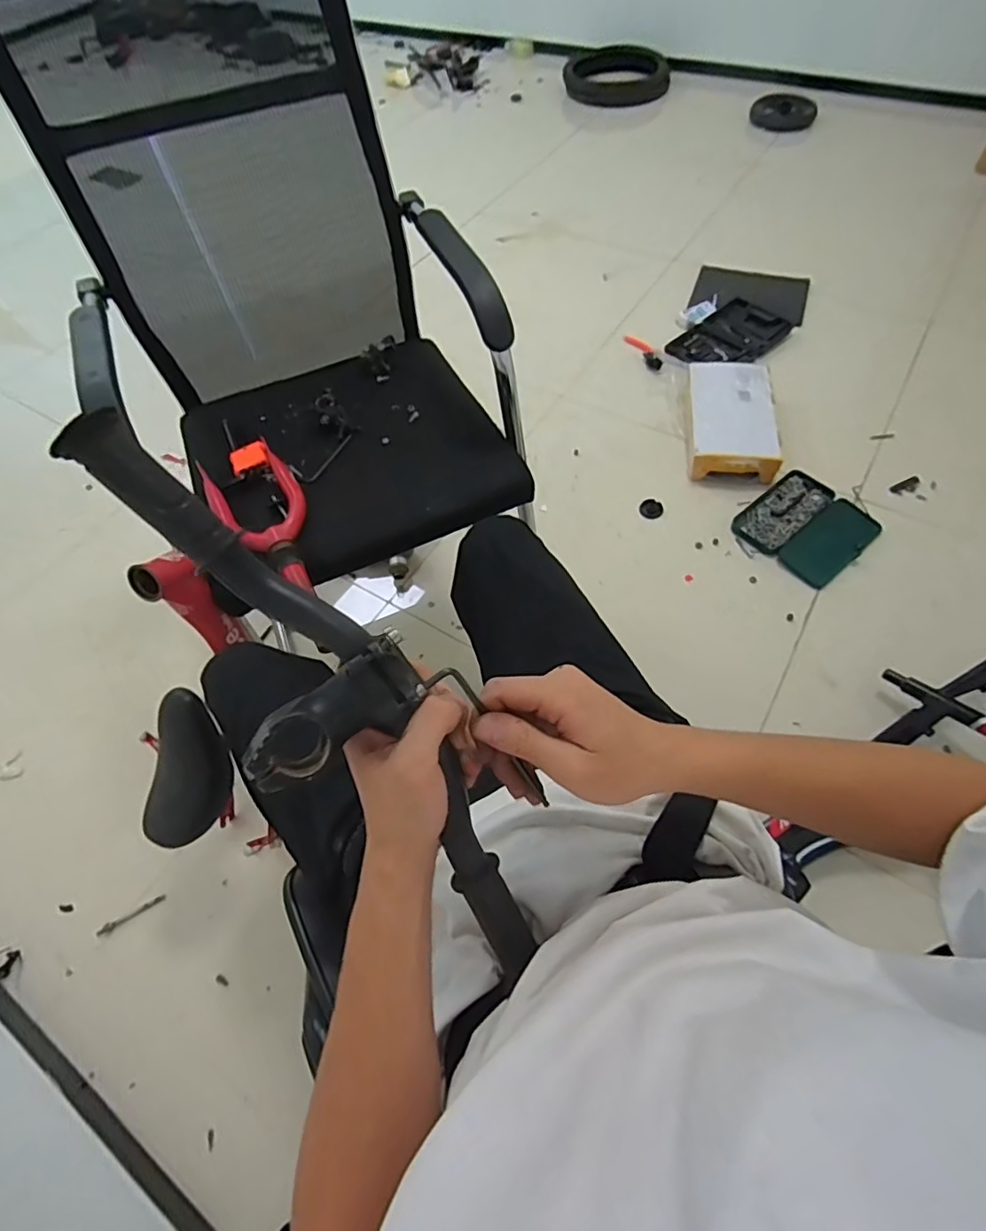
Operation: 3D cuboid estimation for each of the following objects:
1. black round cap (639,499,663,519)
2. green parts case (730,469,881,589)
[{"bbox_3d":[0.378,-0.255,1.353,0.055,0.018,0.051,-1,61,2],"label":"black round cap"},{"bbox_3d":[0.711,-0.207,1.287,0.259,0.027,0.243,-36,63,-16],"label":"green parts case"}]

